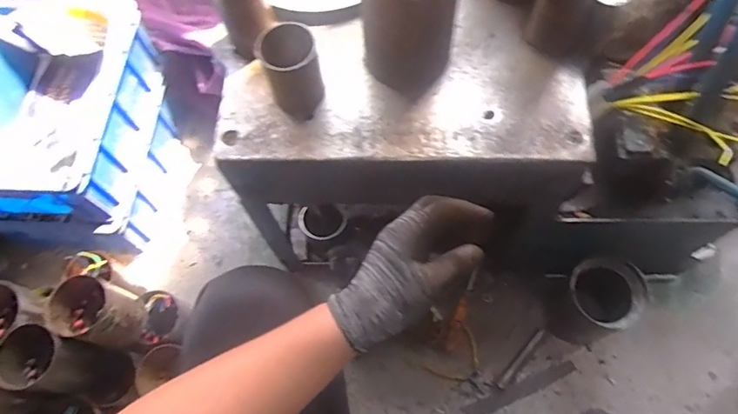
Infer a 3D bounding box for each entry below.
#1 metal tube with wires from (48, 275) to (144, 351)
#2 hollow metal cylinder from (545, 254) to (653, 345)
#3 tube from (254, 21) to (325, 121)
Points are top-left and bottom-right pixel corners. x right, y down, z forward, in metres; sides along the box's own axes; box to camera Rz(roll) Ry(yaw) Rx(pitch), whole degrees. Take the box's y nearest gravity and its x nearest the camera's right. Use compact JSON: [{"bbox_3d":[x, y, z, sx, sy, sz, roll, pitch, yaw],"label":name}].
[{"bbox_3d":[-0.435,0.176,0.810,0.101,0.112,0.092,-1,66,3],"label":"metal tube with wires"},{"bbox_3d":[0.396,0.172,0.885,0.116,0.186,0.120,-1,66,3],"label":"hollow metal cylinder"},{"bbox_3d":[-0.093,-0.167,0.610,0.068,0.092,0.077,-16,66,-4],"label":"tube"}]

